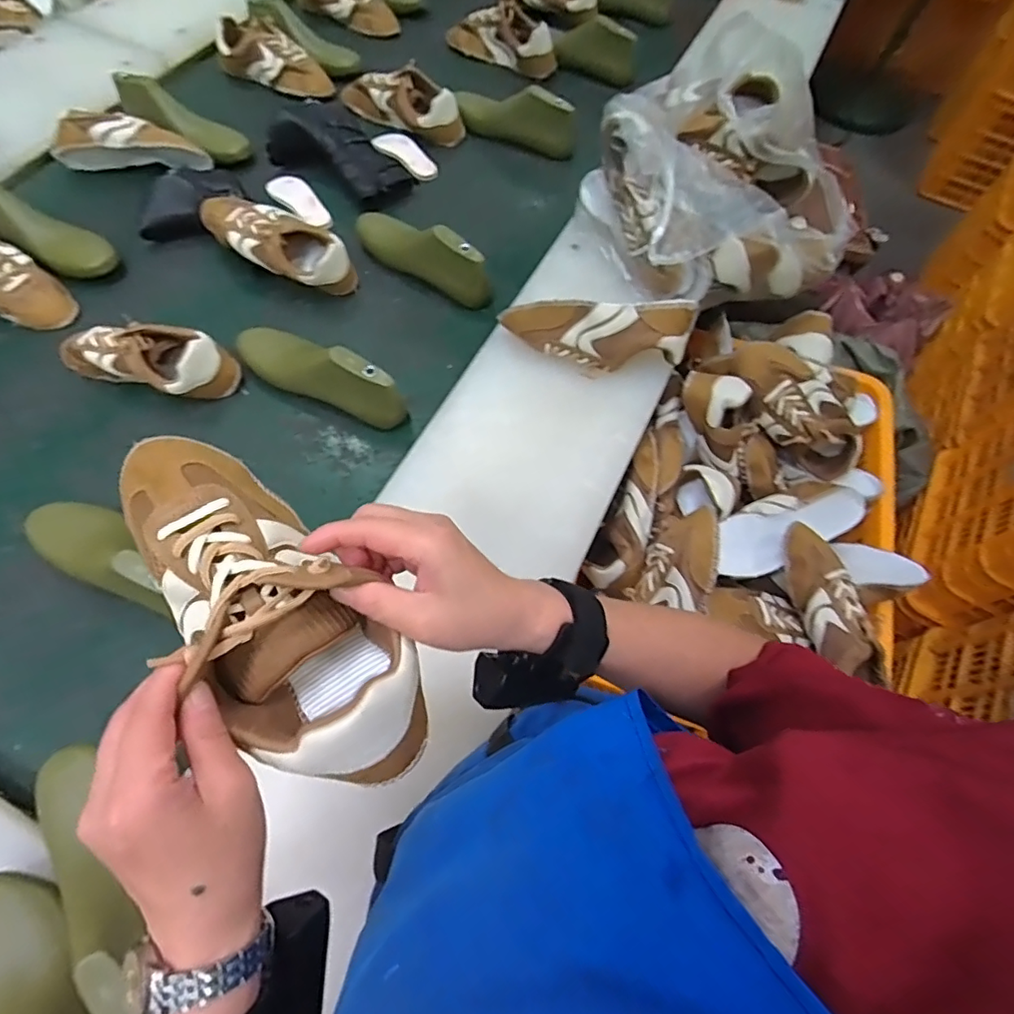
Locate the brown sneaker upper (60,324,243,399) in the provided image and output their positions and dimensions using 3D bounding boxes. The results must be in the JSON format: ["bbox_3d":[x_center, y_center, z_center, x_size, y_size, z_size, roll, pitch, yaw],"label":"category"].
[{"bbox_3d":[-0.485,-0.195,0.725,0.239,0.084,0.083,13,65,3],"label":"brown sneaker upper"}]

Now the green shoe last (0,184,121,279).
[{"bbox_3d":[-0.700,-0.417,0.814,0.238,0.085,0.085,32,67,11],"label":"green shoe last"}]

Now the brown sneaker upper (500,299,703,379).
[{"bbox_3d":[0.119,-0.226,0.704,0.239,0.069,0.063,5,65,-1],"label":"brown sneaker upper"}]

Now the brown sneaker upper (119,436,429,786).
[{"bbox_3d":[-0.141,0.047,0.307,0.089,0.075,0.223,-38,79,-19],"label":"brown sneaker upper"}]

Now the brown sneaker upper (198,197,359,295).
[{"bbox_3d":[-0.347,-0.390,0.817,0.245,0.083,0.087,27,66,9],"label":"brown sneaker upper"}]

